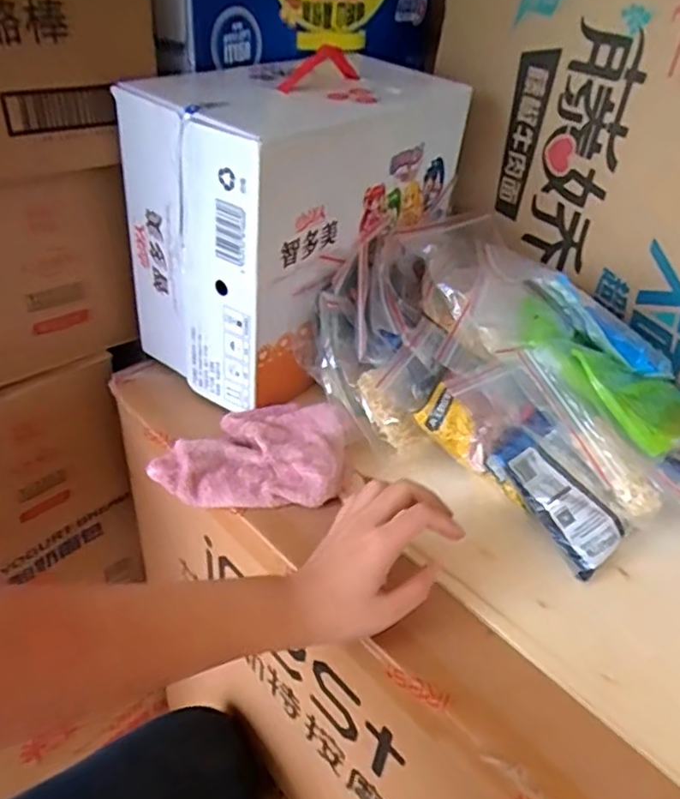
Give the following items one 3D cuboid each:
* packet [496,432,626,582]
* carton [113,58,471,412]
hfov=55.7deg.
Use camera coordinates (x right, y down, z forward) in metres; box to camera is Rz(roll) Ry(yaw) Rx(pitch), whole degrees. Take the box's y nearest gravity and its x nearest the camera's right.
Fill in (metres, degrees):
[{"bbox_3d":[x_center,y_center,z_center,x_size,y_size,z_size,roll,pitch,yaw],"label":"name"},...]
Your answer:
[{"bbox_3d":[0.183,0.084,0.537,0.059,0.023,0.119,-21,64,-30],"label":"packet"},{"bbox_3d":[-0.043,-0.196,0.682,0.191,0.253,0.330,30,44,29],"label":"carton"}]

